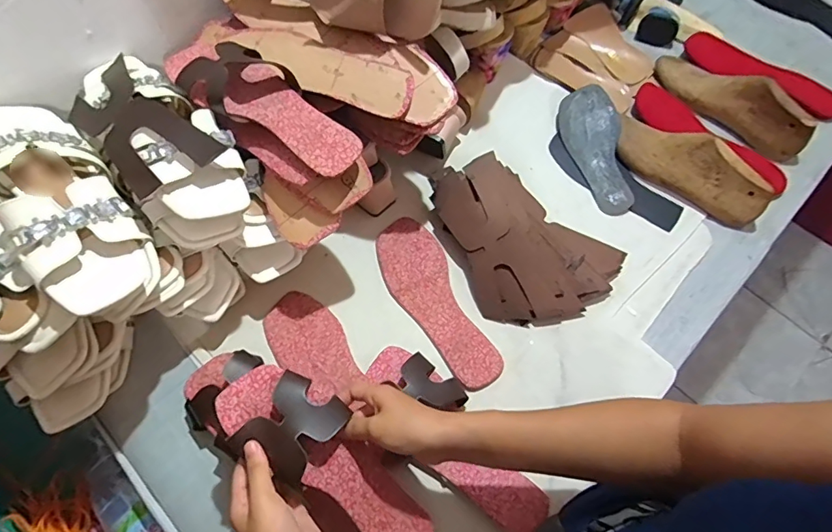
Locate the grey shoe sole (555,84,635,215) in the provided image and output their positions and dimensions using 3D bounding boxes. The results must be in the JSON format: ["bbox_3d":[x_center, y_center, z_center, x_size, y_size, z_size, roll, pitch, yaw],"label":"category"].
[{"bbox_3d":[0.261,-0.172,0.689,0.073,0.034,0.200,-10,66,-5],"label":"grey shoe sole"}]

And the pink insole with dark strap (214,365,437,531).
[{"bbox_3d":[-0.072,0.185,0.445,0.238,0.029,0.079,46,71,-10],"label":"pink insole with dark strap"}]

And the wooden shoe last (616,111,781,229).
[{"bbox_3d":[0.374,-0.142,0.660,0.221,0.070,0.065,41,71,16],"label":"wooden shoe last"}]

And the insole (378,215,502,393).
[{"bbox_3d":[0.026,0.041,0.603,0.082,0.008,0.235,-28,69,-13],"label":"insole"}]

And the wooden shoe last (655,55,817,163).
[{"bbox_3d":[0.474,-0.257,0.721,0.059,0.076,0.244,-38,71,-16],"label":"wooden shoe last"}]

